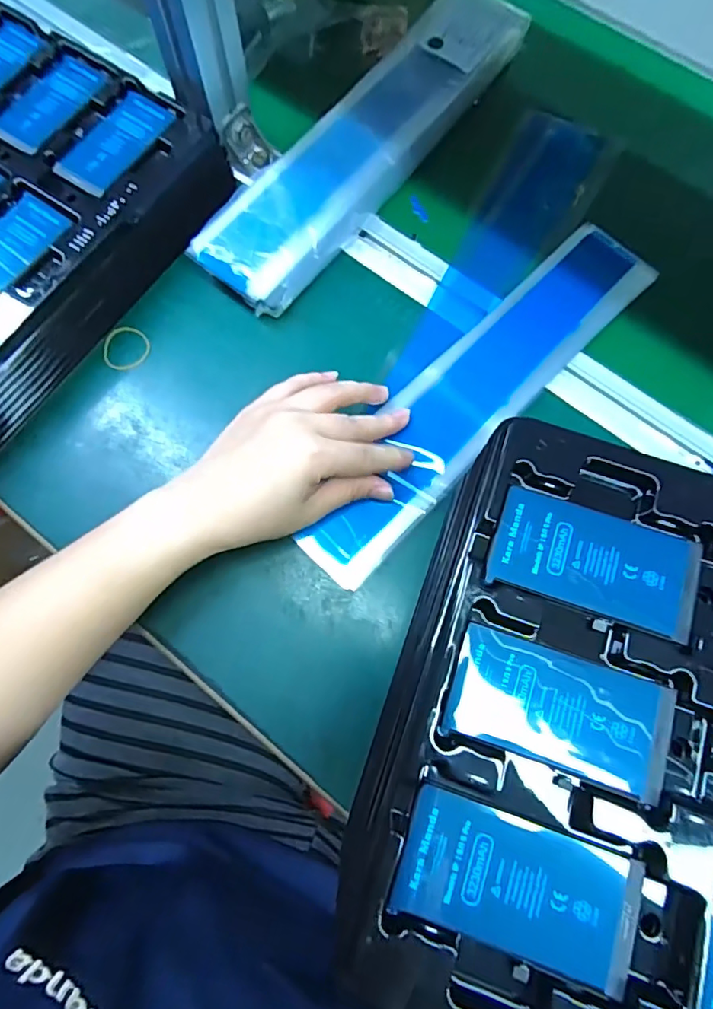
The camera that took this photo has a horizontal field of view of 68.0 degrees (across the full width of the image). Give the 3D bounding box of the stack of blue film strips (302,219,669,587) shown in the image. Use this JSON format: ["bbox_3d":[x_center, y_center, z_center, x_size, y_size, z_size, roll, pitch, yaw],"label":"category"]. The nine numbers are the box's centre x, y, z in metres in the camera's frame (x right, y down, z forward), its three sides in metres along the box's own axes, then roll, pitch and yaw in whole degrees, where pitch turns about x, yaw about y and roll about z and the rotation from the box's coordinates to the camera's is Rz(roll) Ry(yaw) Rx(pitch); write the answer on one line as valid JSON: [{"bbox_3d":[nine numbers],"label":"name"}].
[{"bbox_3d":[0.088,-0.079,0.368,0.068,0.007,0.326,40,79,9],"label":"stack of blue film strips"}]

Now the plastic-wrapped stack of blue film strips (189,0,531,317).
[{"bbox_3d":[0.013,-0.282,0.411,0.072,0.033,0.335,36,78,9],"label":"plastic-wrapped stack of blue film strips"}]

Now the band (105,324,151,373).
[{"bbox_3d":[-0.166,-0.113,0.381,0.033,0.004,0.034,0,75,0],"label":"band"}]

